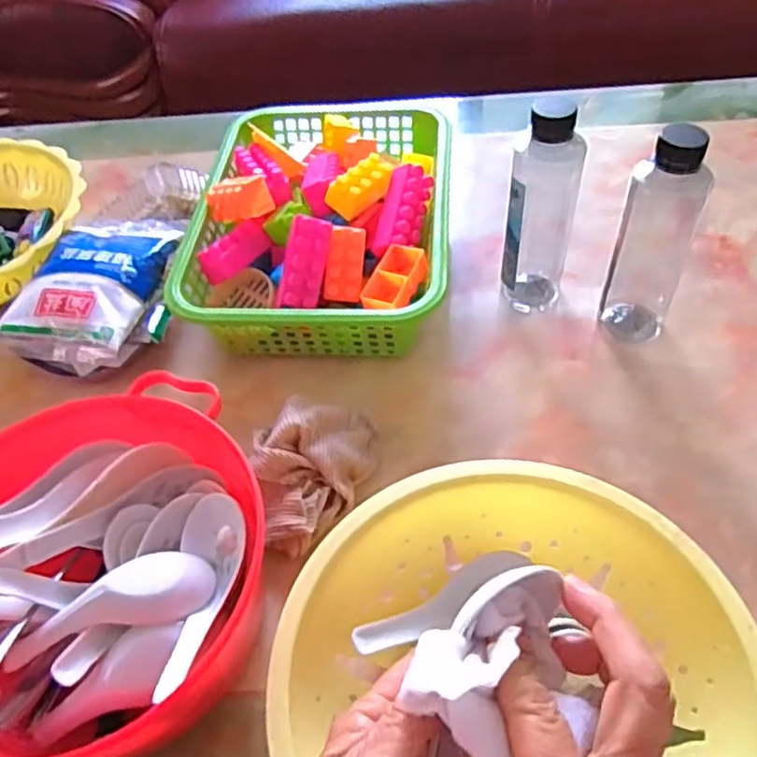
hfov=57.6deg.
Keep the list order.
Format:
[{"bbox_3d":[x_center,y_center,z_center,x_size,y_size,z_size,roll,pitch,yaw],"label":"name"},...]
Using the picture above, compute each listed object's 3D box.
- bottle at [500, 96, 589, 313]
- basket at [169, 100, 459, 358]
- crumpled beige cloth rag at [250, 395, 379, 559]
[{"bbox_3d":[0.130,-0.131,0.551,0.052,0.180,0.046,12,53,16],"label":"bottle"},{"bbox_3d":[-0.046,-0.143,0.630,0.217,0.101,0.290,0,51,6],"label":"basket"},{"bbox_3d":[-0.048,0.070,0.488,0.084,0.051,0.106,3,51,9],"label":"crumpled beige cloth rag"}]

